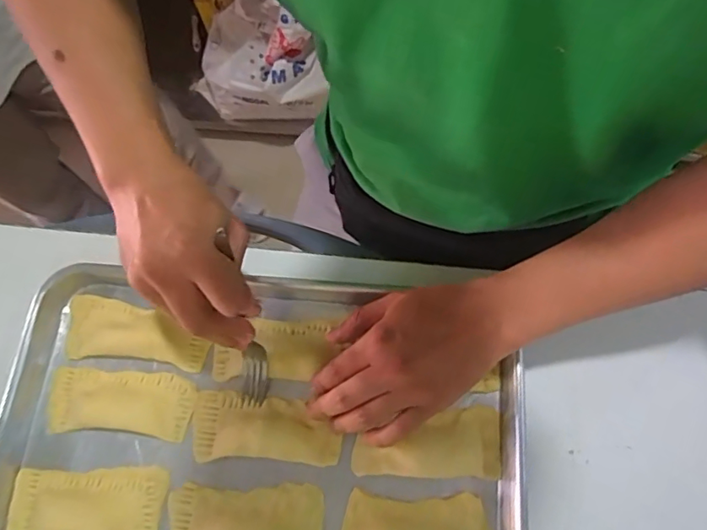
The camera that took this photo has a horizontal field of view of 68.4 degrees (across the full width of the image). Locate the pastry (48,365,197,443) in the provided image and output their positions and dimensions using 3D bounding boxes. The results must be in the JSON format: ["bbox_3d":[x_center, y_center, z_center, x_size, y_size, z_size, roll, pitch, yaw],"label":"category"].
[{"bbox_3d":[-0.193,0.114,0.431,0.121,0.006,0.050,4,72,4],"label":"pastry"}]

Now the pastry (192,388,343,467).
[{"bbox_3d":[-0.072,0.133,0.415,0.120,0.018,0.054,8,73,6],"label":"pastry"}]

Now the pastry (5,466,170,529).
[{"bbox_3d":[-0.210,0.188,0.408,0.119,0.005,0.056,1,72,3],"label":"pastry"}]

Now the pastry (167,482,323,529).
[{"bbox_3d":[-0.084,0.196,0.387,0.117,0.019,0.057,-1,72,2],"label":"pastry"}]

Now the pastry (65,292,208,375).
[{"bbox_3d":[-0.188,0.058,0.441,0.127,0.013,0.052,10,73,6],"label":"pastry"}]

